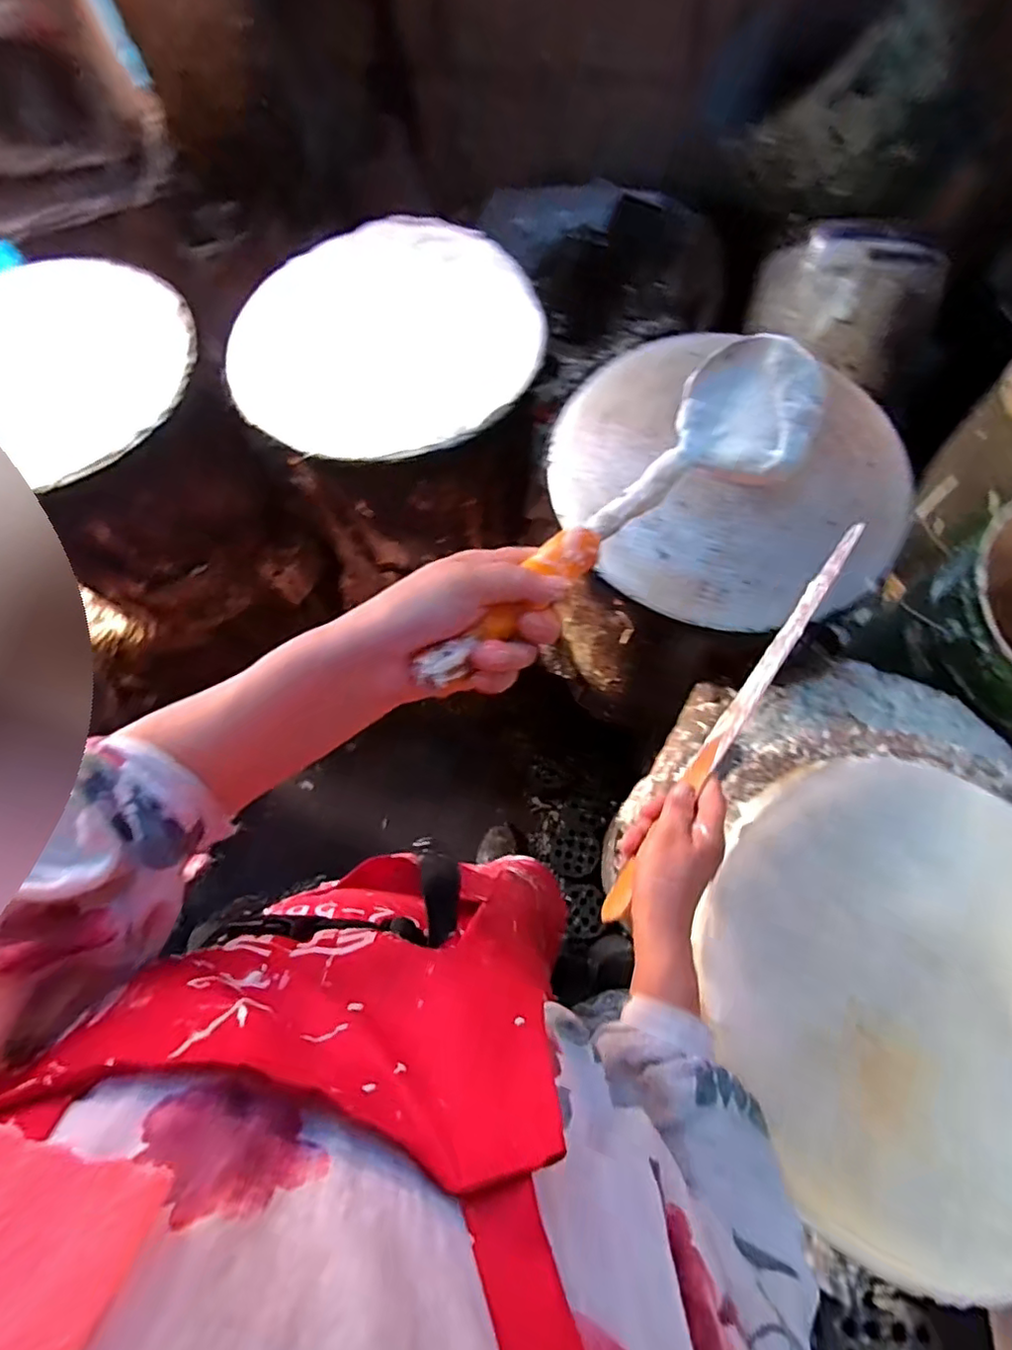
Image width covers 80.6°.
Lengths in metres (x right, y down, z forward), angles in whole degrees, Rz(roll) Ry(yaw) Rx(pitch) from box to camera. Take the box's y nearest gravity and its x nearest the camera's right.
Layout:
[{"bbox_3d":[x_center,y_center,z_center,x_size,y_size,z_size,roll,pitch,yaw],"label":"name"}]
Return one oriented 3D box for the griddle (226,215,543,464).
[{"bbox_3d":[-0.155,-0.430,0.753,0.380,0.023,0.365,-1,71,2],"label":"griddle"}]

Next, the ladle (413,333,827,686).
[{"bbox_3d":[0.086,-0.108,0.383,0.089,0.058,0.364,40,65,13],"label":"ladle"}]

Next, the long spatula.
[{"bbox_3d":[0.209,0.025,0.523,0.008,0.026,0.434,46,74,-27],"label":"long spatula"}]

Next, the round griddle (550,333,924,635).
[{"bbox_3d":[0.231,-0.210,0.641,0.364,0.028,0.328,23,74,9],"label":"round griddle"}]

